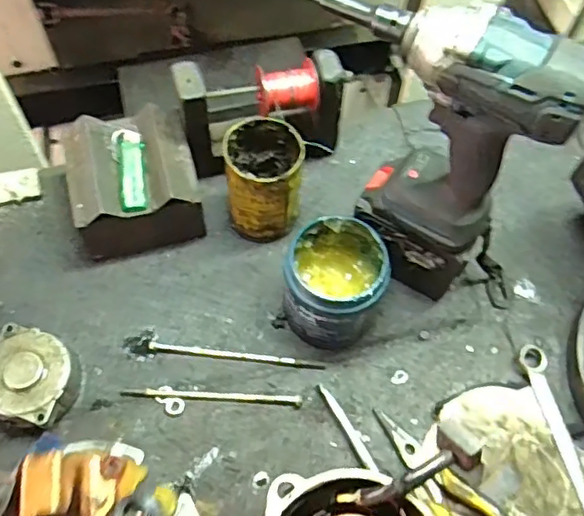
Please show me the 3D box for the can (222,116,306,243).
[{"bbox_3d":[-0.027,-0.076,0.611,0.071,0.111,0.071,1,61,-1],"label":"can"}]

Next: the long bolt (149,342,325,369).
[{"bbox_3d":[-0.053,0.093,0.583,0.164,0.010,0.009,5,61,2],"label":"long bolt"}]

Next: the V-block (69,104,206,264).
[{"bbox_3d":[-0.160,-0.074,0.617,0.122,0.096,0.122,-16,62,-10],"label":"V-block"}]

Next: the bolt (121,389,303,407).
[{"bbox_3d":[-0.073,0.127,0.564,0.164,0.004,0.010,3,61,1],"label":"bolt"}]

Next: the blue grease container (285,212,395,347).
[{"bbox_3d":[0.039,0.025,0.569,0.091,0.101,0.098,1,61,-1],"label":"blue grease container"}]

